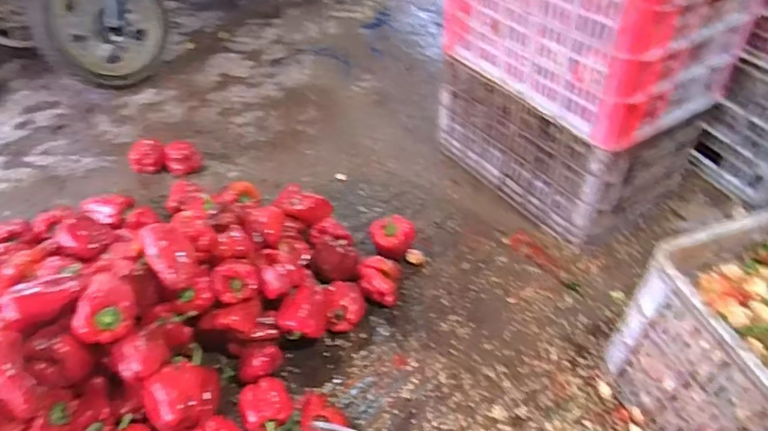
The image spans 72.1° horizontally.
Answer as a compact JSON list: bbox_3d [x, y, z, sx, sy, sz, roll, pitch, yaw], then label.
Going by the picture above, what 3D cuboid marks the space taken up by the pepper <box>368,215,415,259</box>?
[{"bbox_3d":[0.019,0.050,1.109,0.088,0.070,0.076,-9,45,-5],"label":"pepper"}]

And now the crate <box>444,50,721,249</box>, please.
[{"bbox_3d":[0.443,-0.237,1.248,0.424,0.240,0.489,-28,51,-22],"label":"crate"}]

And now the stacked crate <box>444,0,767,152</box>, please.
[{"bbox_3d":[0.382,-0.404,1.023,0.300,0.289,0.500,-28,50,-22],"label":"stacked crate"}]

